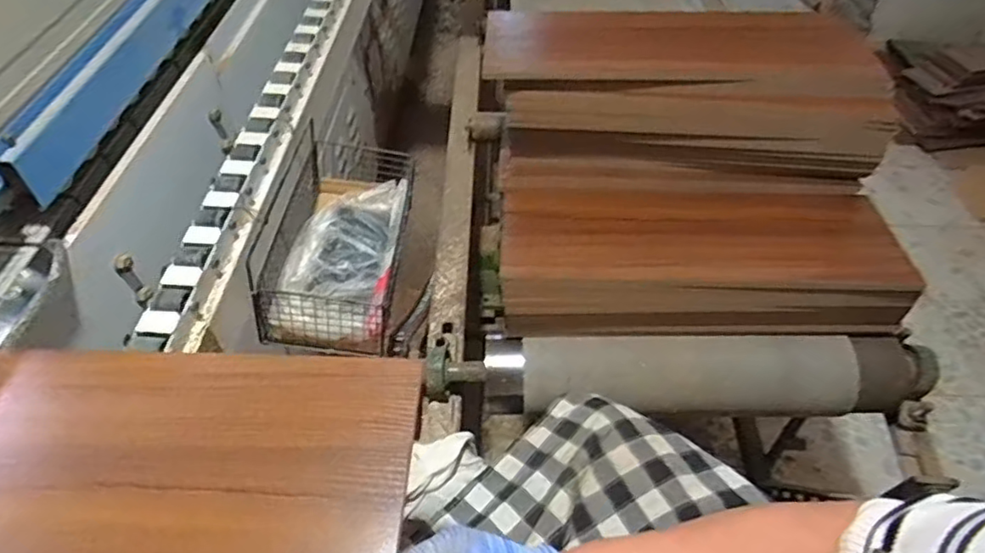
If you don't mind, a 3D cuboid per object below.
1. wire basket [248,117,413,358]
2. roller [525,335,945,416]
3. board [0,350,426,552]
[{"bbox_3d":[-0.176,-0.050,0.707,0.133,0.114,0.253,2,47,0],"label":"wire basket"},{"bbox_3d":[0.300,0.123,0.754,0.524,0.068,0.075,0,47,-2],"label":"roller"},{"bbox_3d":[-0.277,0.121,0.401,0.449,0.024,0.166,1,47,3],"label":"board"}]

